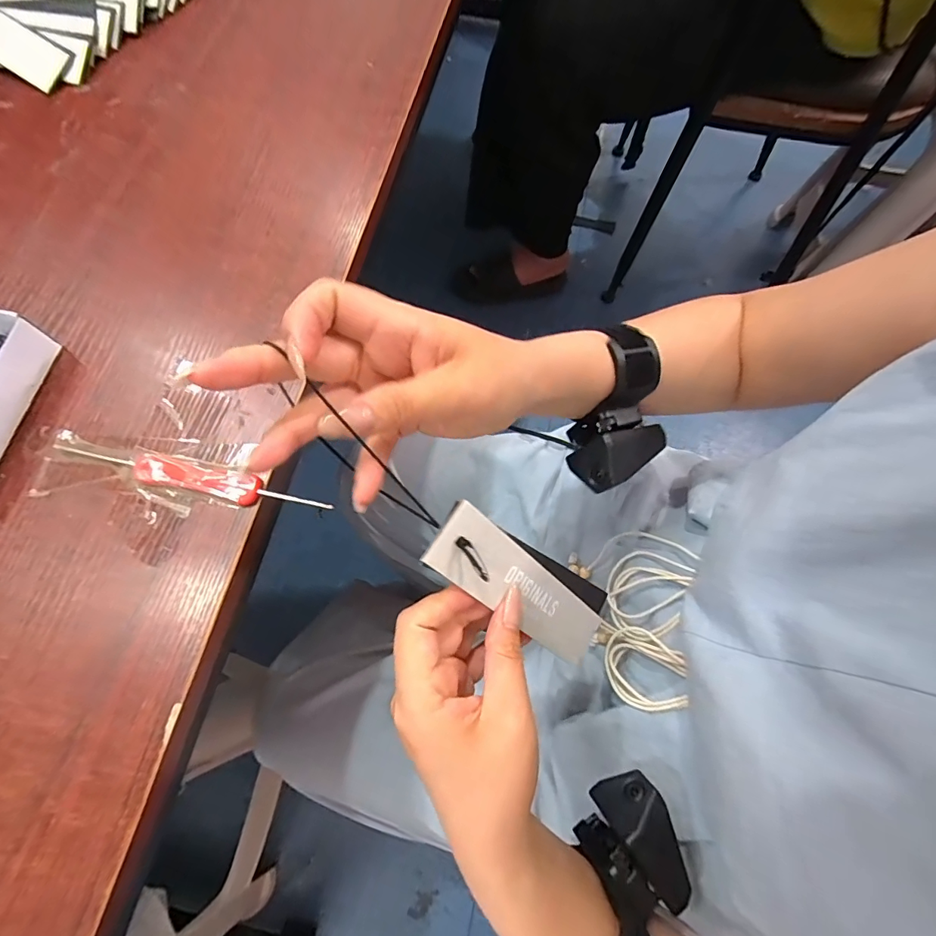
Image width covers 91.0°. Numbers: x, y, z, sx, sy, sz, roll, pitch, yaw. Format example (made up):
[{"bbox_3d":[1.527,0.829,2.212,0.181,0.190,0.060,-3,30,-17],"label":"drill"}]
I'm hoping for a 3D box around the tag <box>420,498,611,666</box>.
[{"bbox_3d":[0.030,0.059,0.228,0.124,0.008,0.039,39,68,-33],"label":"tag"}]

